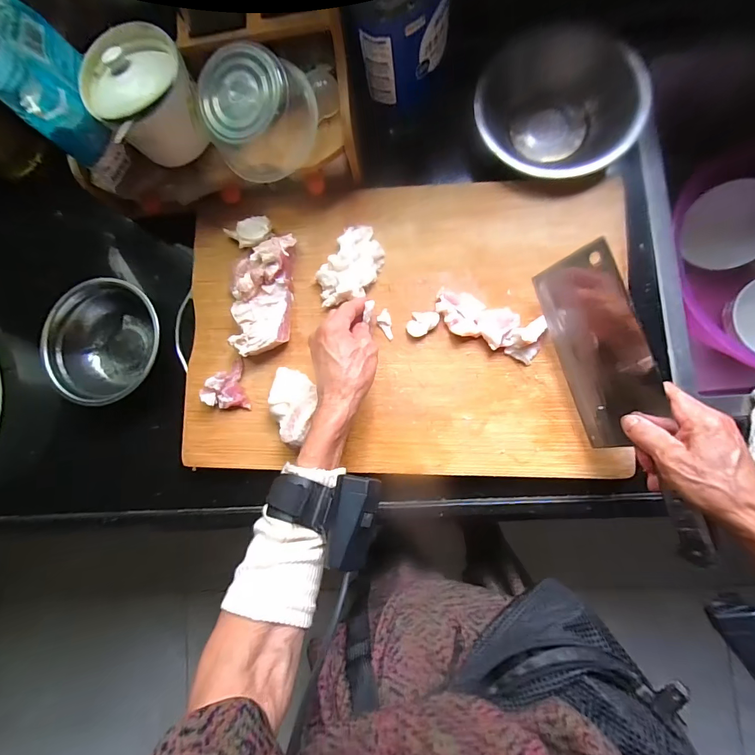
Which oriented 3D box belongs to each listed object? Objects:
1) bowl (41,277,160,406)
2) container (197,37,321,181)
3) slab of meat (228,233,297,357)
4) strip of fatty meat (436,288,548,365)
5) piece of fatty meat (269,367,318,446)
[{"bbox_3d":[-0.330,-0.038,0.481,0.147,0.060,0.141,-1,85,6],"label":"bowl"},{"bbox_3d":[-0.115,-0.265,0.387,0.103,0.078,0.081,-14,84,5],"label":"container"},{"bbox_3d":[-0.133,-0.095,0.445,0.064,0.037,0.137,3,85,6],"label":"slab of meat"},{"bbox_3d":[0.119,-0.059,0.419,0.117,0.023,0.046,22,85,8],"label":"strip of fatty meat"},{"bbox_3d":[-0.090,0.029,0.425,0.051,0.045,0.085,-13,84,5],"label":"piece of fatty meat"}]

